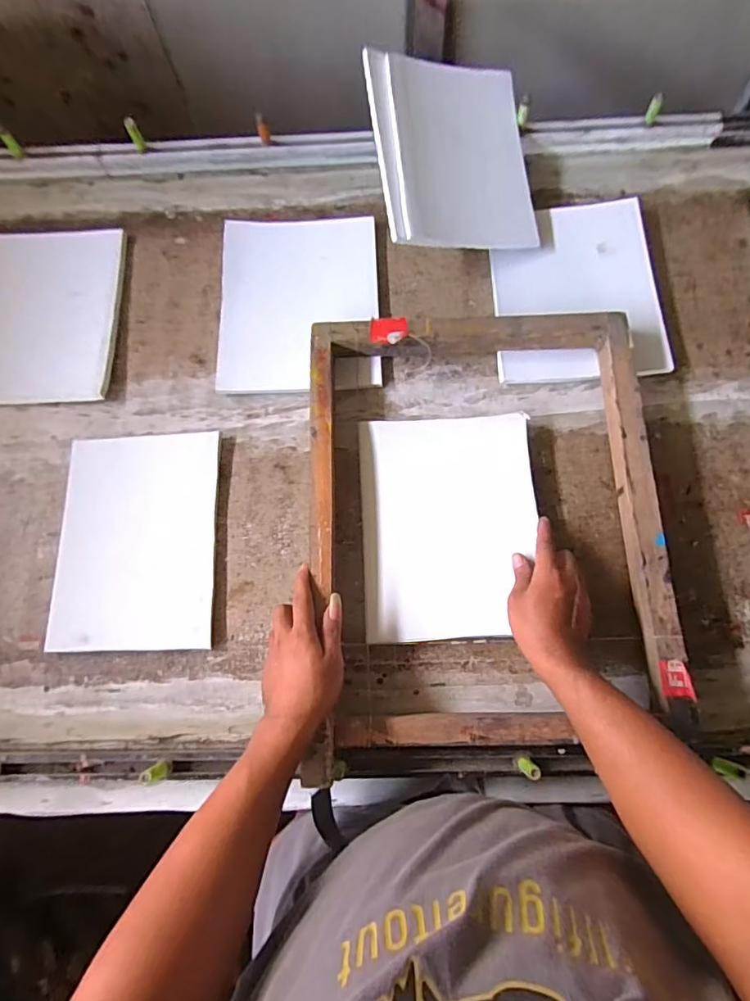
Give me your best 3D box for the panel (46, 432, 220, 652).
[{"bbox_3d":[-0.298,0.046,0.652,0.193,0.013,0.271,-2,76,1],"label":"panel"}]

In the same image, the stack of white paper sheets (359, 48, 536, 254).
[{"bbox_3d":[0.105,-0.485,0.733,0.211,0.044,0.265,-8,91,-12],"label":"stack of white paper sheets"}]

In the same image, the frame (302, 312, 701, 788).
[{"bbox_3d":[0.123,0.020,0.601,0.389,0.056,0.517,-2,76,1],"label":"frame"}]

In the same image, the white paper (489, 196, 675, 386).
[{"bbox_3d":[0.277,-0.295,0.725,0.214,0.018,0.266,-4,78,8],"label":"white paper"}]

